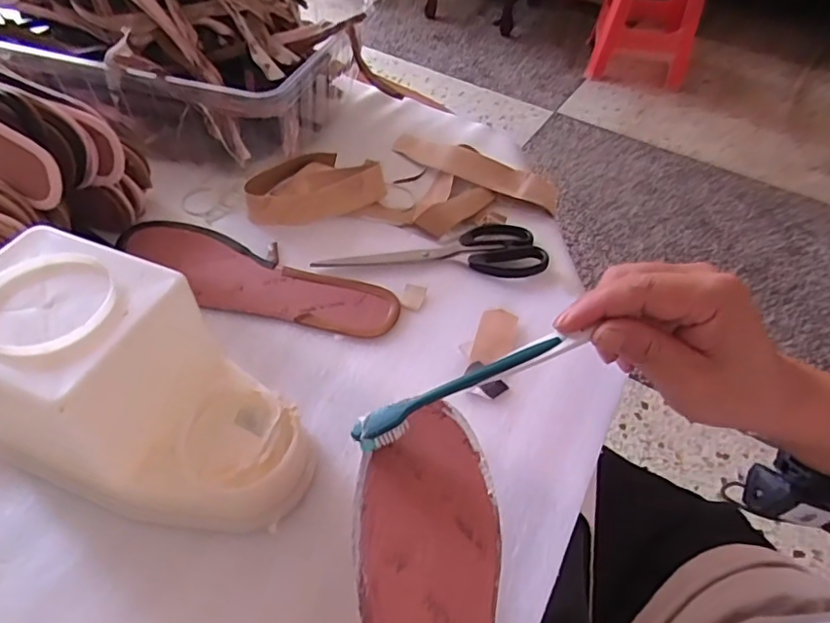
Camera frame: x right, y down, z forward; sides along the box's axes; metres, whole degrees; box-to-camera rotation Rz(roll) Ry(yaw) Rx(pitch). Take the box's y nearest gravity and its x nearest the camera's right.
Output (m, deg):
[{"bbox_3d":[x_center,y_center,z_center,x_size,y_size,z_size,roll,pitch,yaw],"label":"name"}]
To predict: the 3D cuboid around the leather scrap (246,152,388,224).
[{"bbox_3d":[-0.096,-0.119,0.529,0.133,0.030,0.077,-28,57,-25],"label":"leather scrap"}]

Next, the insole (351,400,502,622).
[{"bbox_3d":[0.010,0.158,0.257,0.073,0.007,0.238,4,57,-13],"label":"insole"}]

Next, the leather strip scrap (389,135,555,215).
[{"bbox_3d":[0.056,-0.152,0.572,0.193,0.029,0.040,29,53,19],"label":"leather strip scrap"}]

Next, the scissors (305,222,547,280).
[{"bbox_3d":[0.017,-0.048,0.488,0.197,0.008,0.076,-11,51,-14],"label":"scissors"}]

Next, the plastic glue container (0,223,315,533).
[{"bbox_3d":[-0.159,0.049,0.321,0.190,0.114,0.106,25,52,16],"label":"plastic glue container"}]

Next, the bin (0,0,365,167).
[{"bbox_3d":[-0.283,-0.284,0.584,0.421,0.157,0.239,15,50,8],"label":"bin"}]

